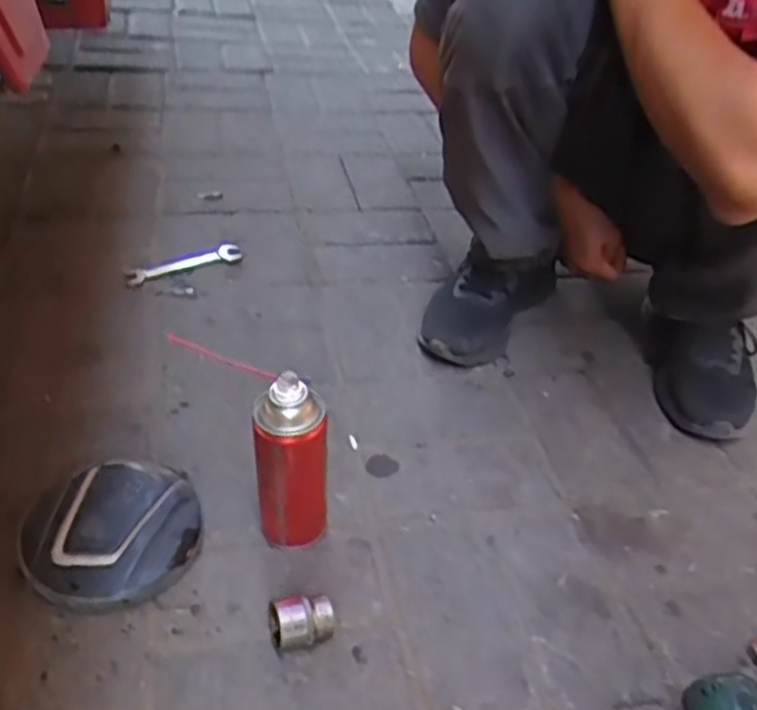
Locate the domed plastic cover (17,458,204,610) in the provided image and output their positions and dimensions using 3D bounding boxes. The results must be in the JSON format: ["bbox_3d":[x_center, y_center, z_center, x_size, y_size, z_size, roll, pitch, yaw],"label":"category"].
[{"bbox_3d":[-0.229,0.144,0.666,0.146,0.034,0.155,-7,41,-16],"label":"domed plastic cover"}]

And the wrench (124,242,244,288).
[{"bbox_3d":[-0.256,-0.121,1.017,0.160,0.009,0.046,-22,47,-31],"label":"wrench"}]

